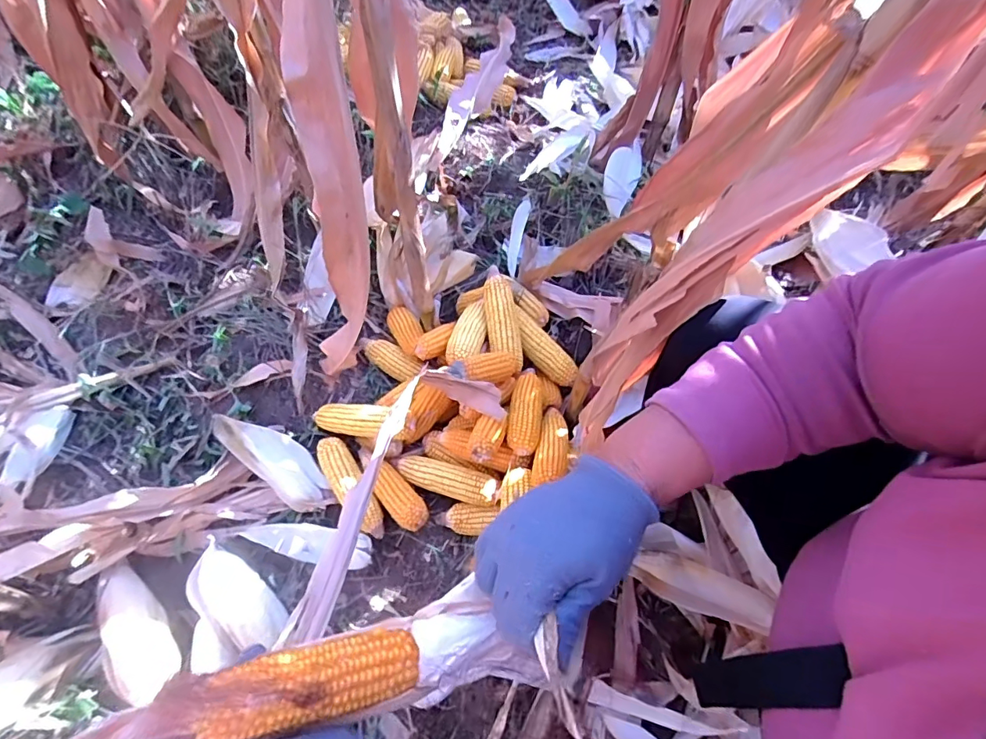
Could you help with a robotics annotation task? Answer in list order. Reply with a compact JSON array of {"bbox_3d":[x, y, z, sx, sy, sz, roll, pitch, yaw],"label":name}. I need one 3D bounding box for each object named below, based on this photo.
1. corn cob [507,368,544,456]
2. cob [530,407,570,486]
[{"bbox_3d":[0.053,0.056,0.776,0.049,0.048,0.162,10,60,2],"label":"corn cob"},{"bbox_3d":[0.090,0.114,0.750,0.047,0.040,0.155,14,36,4],"label":"cob"}]

